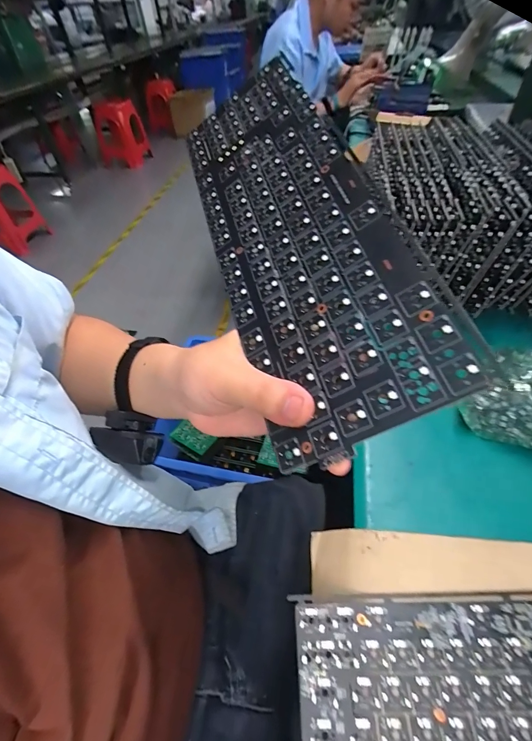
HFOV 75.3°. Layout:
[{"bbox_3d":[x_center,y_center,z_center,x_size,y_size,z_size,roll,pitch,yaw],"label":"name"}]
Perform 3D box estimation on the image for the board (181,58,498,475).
[{"bbox_3d":[0.012,-0.116,0.260,0.116,0.009,0.354,-30,60,21],"label":"board"}]

